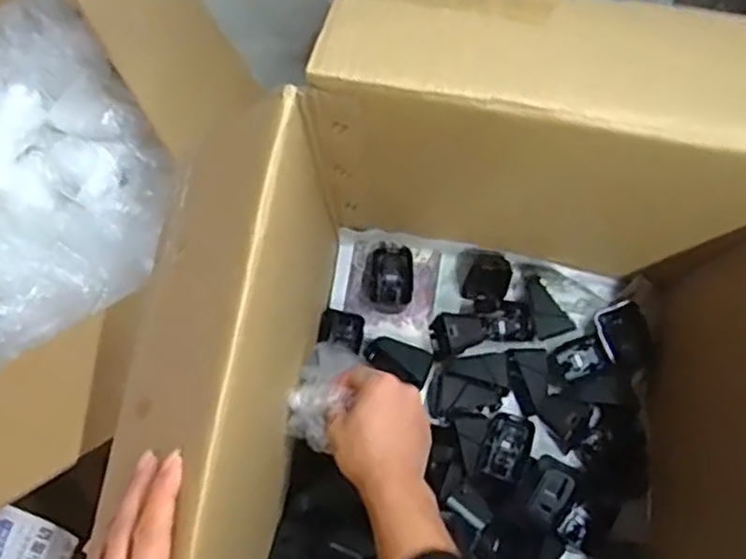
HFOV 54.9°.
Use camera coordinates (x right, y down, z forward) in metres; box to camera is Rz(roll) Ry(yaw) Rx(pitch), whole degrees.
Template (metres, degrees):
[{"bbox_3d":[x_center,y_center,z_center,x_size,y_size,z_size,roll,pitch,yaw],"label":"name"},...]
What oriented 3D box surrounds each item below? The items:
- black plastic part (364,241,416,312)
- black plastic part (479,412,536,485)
[{"bbox_3d":[0.019,-0.003,0.802,0.056,0.020,0.075,9,79,2],"label":"black plastic part"},{"bbox_3d":[0.147,0.182,0.776,0.051,0.026,0.069,22,77,27],"label":"black plastic part"}]

